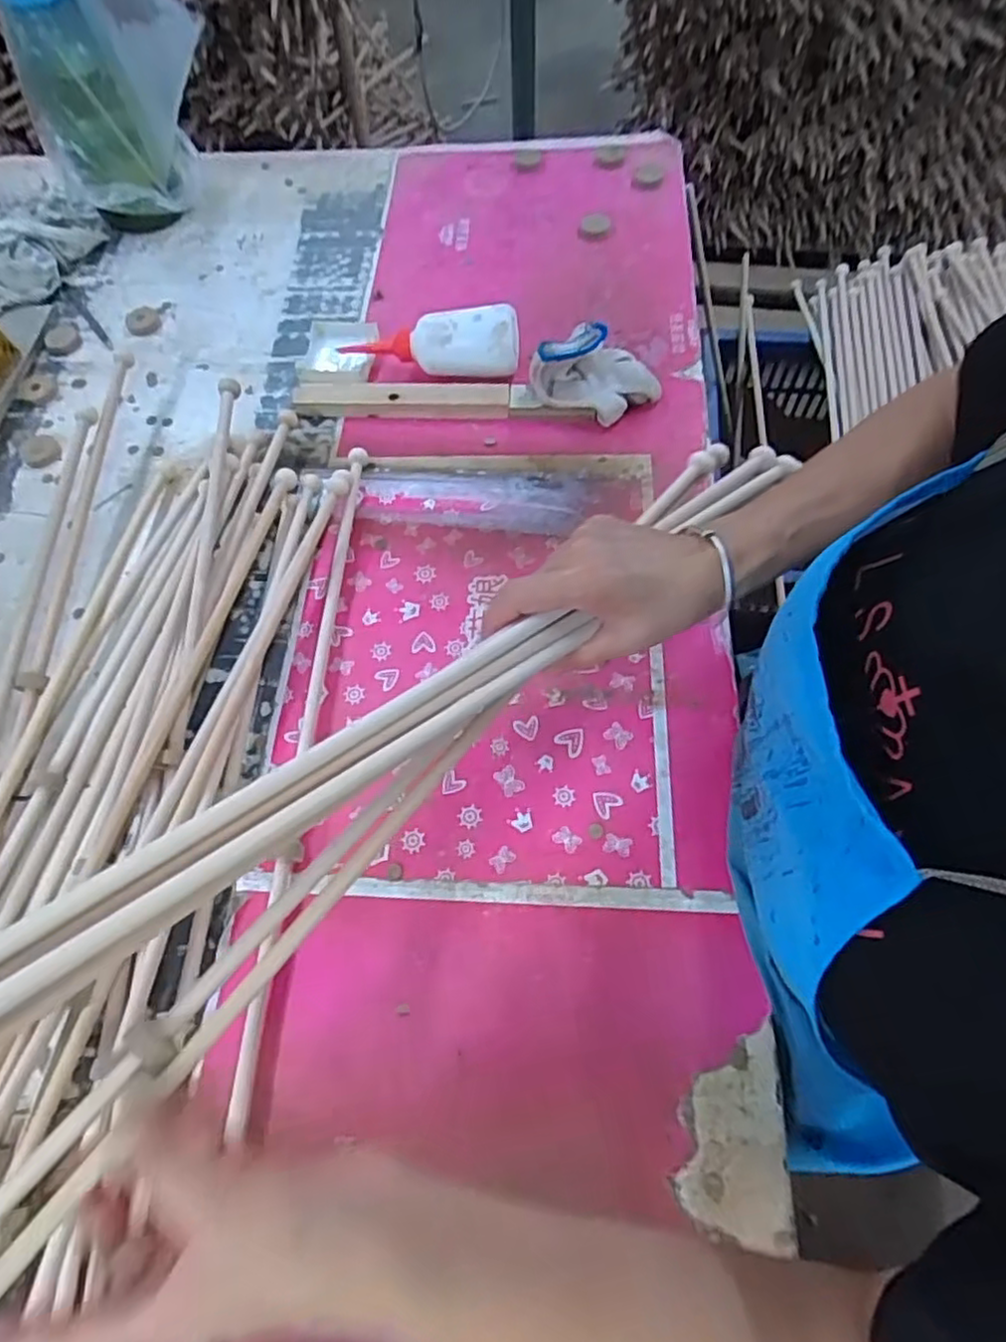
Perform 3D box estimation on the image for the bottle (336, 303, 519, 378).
[{"bbox_3d":[-0.075,-0.324,0.675,0.182,0.060,0.046,5,62,4],"label":"bottle"}]

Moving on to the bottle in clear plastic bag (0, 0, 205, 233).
[{"bbox_3d":[-0.409,-0.627,0.727,0.201,0.284,0.092,-6,62,-2],"label":"bottle in clear plastic bag"}]

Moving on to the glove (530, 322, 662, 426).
[{"bbox_3d":[0.087,-0.275,0.639,0.116,0.075,0.052,8,62,6],"label":"glove"}]

